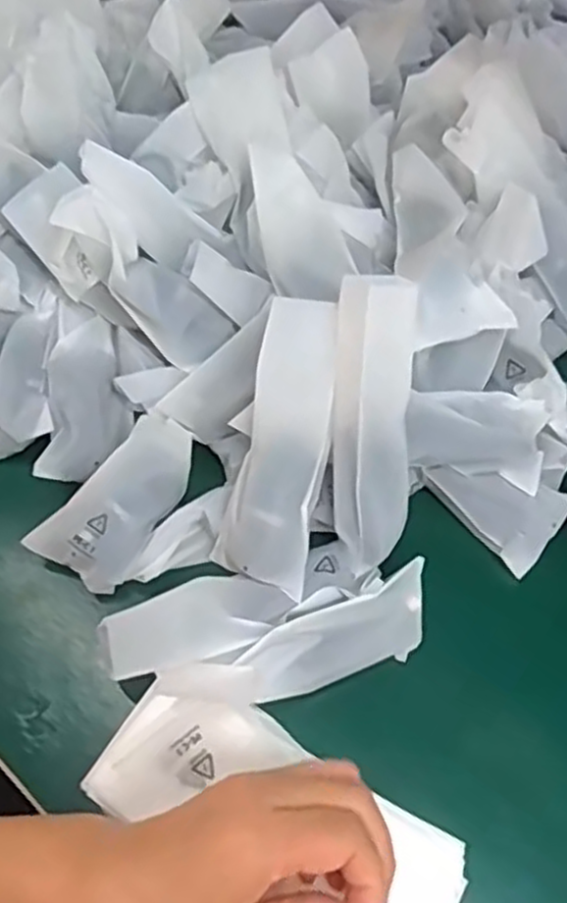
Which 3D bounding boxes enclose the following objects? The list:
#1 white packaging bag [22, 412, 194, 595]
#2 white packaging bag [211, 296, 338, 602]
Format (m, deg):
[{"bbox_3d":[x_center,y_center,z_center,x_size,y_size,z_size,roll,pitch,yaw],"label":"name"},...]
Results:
[{"bbox_3d":[-0.094,0.021,0.429,0.056,0.008,0.105,29,67,15],"label":"white packaging bag"},{"bbox_3d":[-0.001,-0.005,0.407,0.049,0.028,0.150,10,89,5],"label":"white packaging bag"}]

